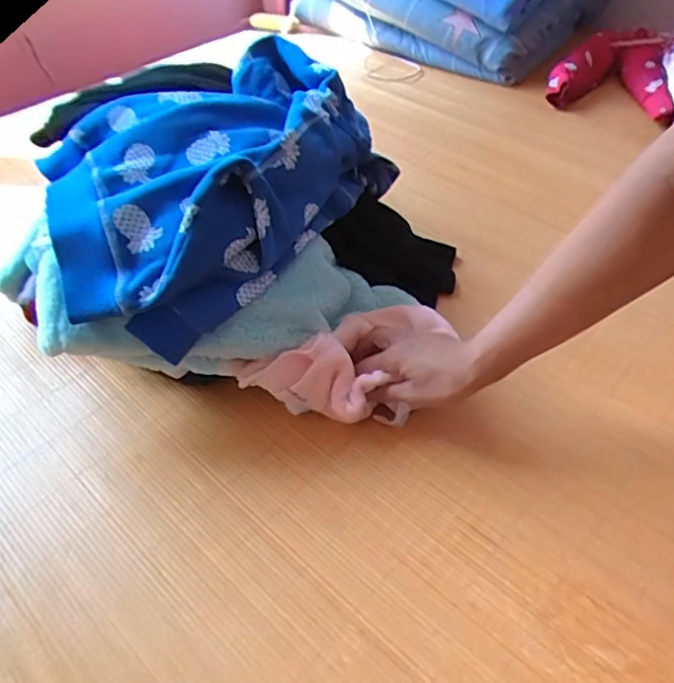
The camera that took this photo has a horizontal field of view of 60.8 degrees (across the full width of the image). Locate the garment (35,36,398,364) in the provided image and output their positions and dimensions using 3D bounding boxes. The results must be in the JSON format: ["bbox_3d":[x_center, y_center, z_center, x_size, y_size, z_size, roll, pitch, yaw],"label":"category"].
[{"bbox_3d":[-0.141,-0.180,0.632,0.254,0.139,0.396,21,52,29],"label":"garment"}]

